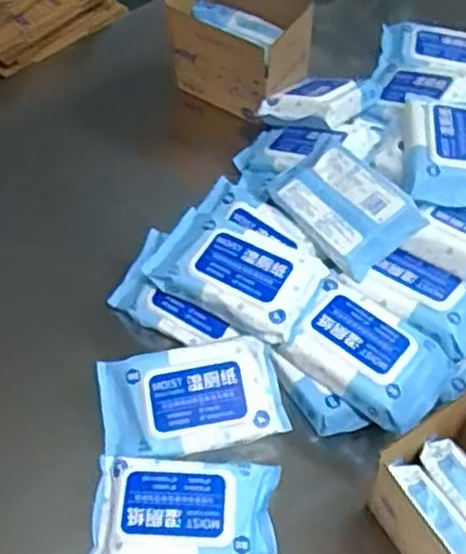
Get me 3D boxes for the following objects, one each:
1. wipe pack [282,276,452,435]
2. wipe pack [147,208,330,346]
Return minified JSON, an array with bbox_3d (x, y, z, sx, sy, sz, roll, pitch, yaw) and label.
[{"bbox_3d":[0.145,0.080,0.741,0.158,0.037,0.111,34,61,20],"label":"wipe pack"},{"bbox_3d":[0.001,-0.008,0.771,0.182,0.039,0.108,25,58,15],"label":"wipe pack"}]

